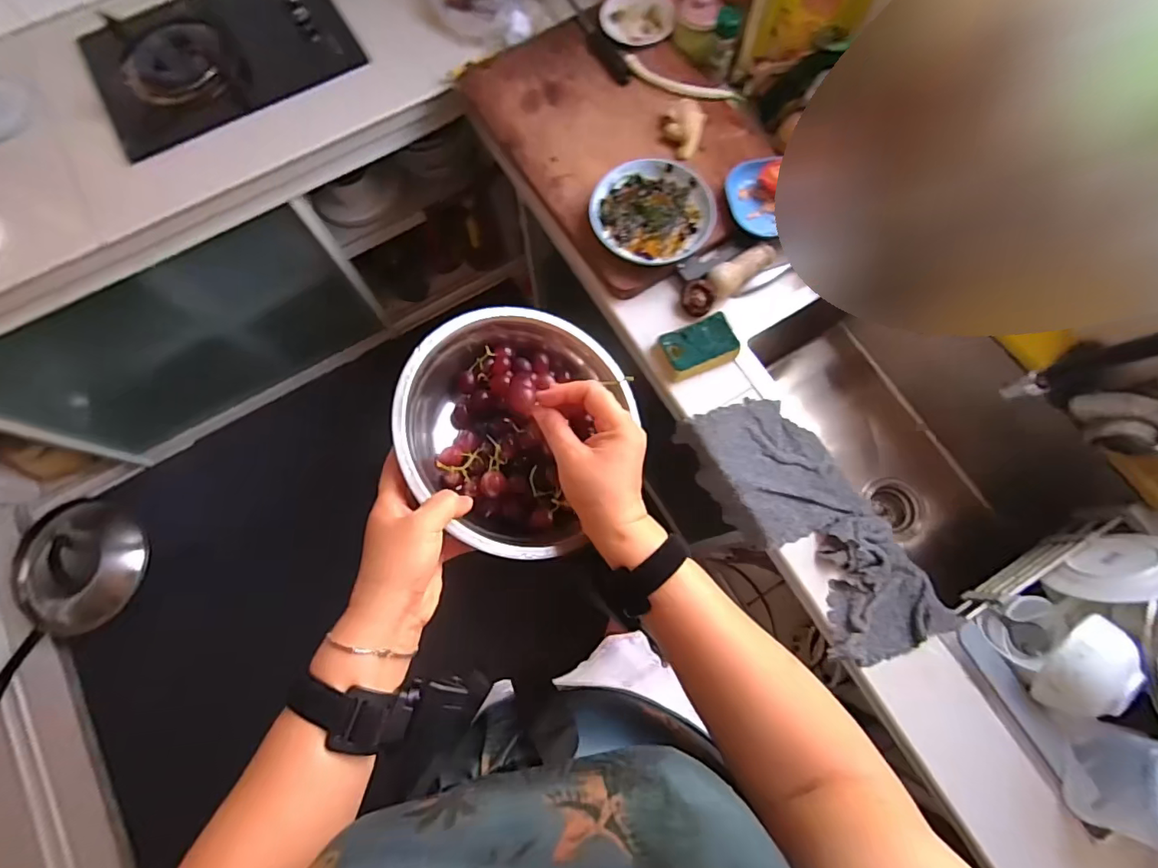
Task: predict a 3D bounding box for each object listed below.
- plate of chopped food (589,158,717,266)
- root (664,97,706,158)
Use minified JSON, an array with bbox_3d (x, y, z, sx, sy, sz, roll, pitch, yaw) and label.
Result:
[{"bbox_3d":[0.107,-0.327,0.773,0.174,0.036,0.163,-1,75,0],"label":"plate of chopped food"},{"bbox_3d":[0.164,-0.483,0.814,0.061,0.033,0.071,17,75,5],"label":"root"}]

